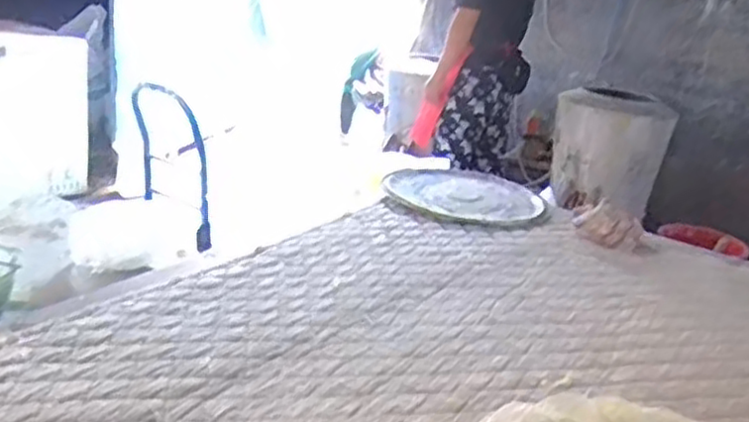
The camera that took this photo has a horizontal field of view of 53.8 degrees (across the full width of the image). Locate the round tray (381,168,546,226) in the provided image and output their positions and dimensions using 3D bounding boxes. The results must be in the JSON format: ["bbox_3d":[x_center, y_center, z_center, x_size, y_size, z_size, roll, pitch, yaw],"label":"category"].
[{"bbox_3d":[0.208,-0.038,1.639,0.303,0.041,0.335,22,26,35],"label":"round tray"}]

